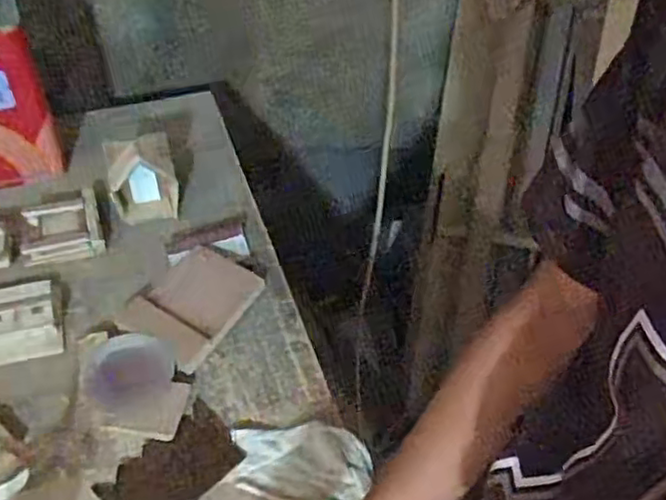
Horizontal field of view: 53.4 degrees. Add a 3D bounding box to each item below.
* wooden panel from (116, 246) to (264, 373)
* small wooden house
[{"bbox_3d":[-0.163,0.060,0.779,0.105,0.017,0.142,28,52,18],"label":"wooden panel"},{"bbox_3d":[-0.252,-0.095,0.881,0.087,0.115,0.051,-11,51,-14],"label":"small wooden house"}]

